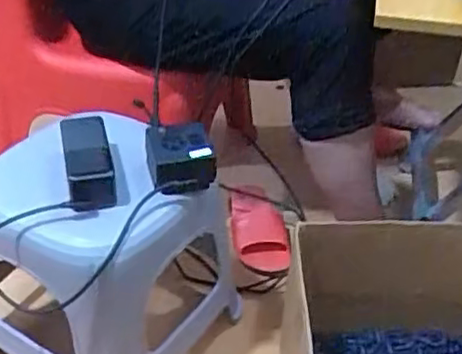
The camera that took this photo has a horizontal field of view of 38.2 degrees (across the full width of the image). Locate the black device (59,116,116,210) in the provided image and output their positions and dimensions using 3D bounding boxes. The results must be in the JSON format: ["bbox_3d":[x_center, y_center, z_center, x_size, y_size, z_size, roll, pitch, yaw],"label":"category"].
[{"bbox_3d":[-0.178,-0.022,0.828,0.054,0.041,0.159,-8,39,-14],"label":"black device"}]

